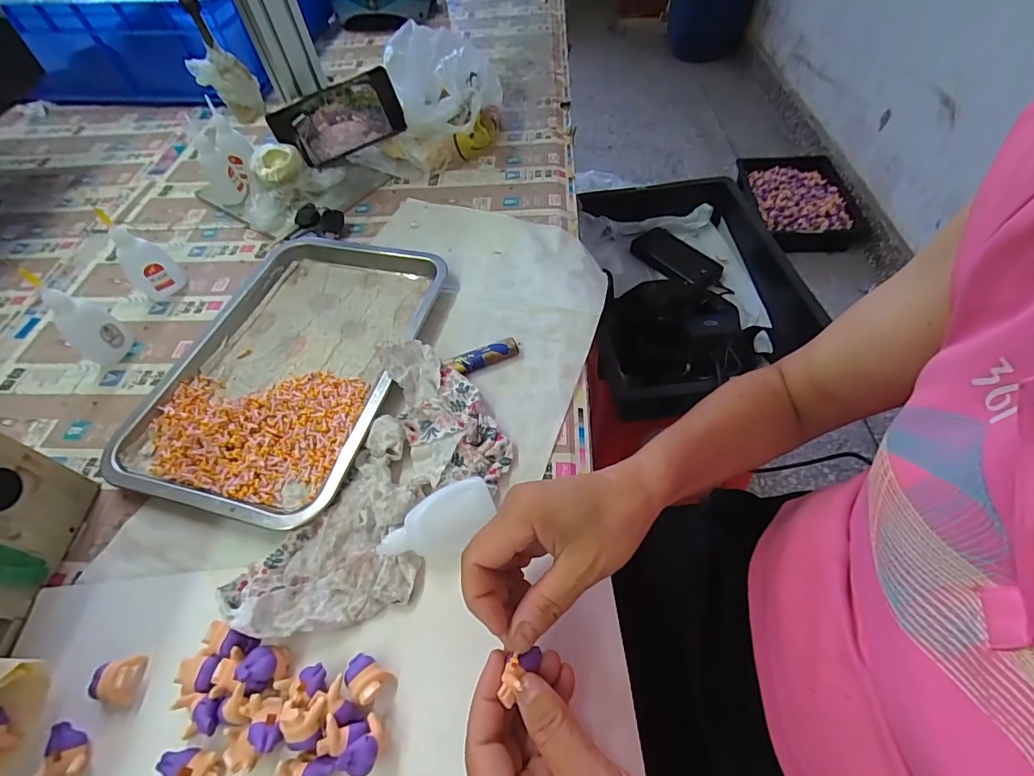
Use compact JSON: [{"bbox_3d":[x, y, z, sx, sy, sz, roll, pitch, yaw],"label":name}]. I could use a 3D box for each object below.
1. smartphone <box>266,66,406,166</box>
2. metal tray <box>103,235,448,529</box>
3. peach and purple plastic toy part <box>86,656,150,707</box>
[{"bbox_3d":[-0.237,-0.355,0.614,0.162,0.077,0.013,-22,29,0],"label":"smartphone"},{"bbox_3d":[-0.224,-0.032,0.447,0.241,0.025,0.308,10,55,10],"label":"metal tray"},{"bbox_3d":[-0.254,0.183,0.292,0.026,0.012,0.027,0,54,4],"label":"peach and purple plastic toy part"}]

